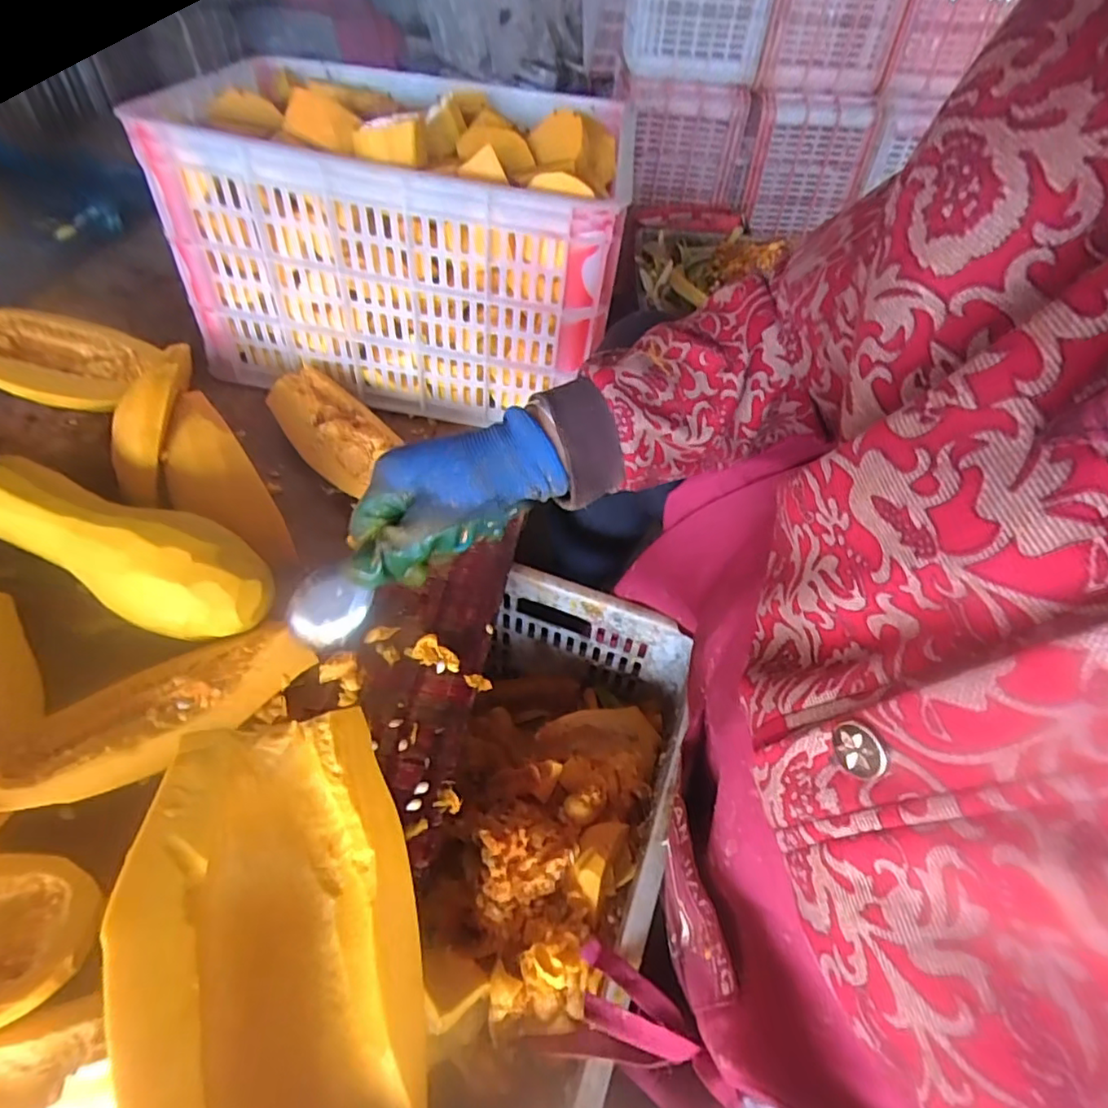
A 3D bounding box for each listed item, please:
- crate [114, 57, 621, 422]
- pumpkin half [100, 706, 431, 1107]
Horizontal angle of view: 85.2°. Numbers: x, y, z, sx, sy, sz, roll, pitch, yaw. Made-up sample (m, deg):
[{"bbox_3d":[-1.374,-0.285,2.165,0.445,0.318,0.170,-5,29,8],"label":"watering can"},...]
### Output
[{"bbox_3d":[-0.169,-0.407,0.780,0.495,0.293,0.344,5,48,3],"label":"crate"},{"bbox_3d":[-0.119,0.179,0.262,0.108,0.051,0.210,-3,51,-28],"label":"pumpkin half"}]

